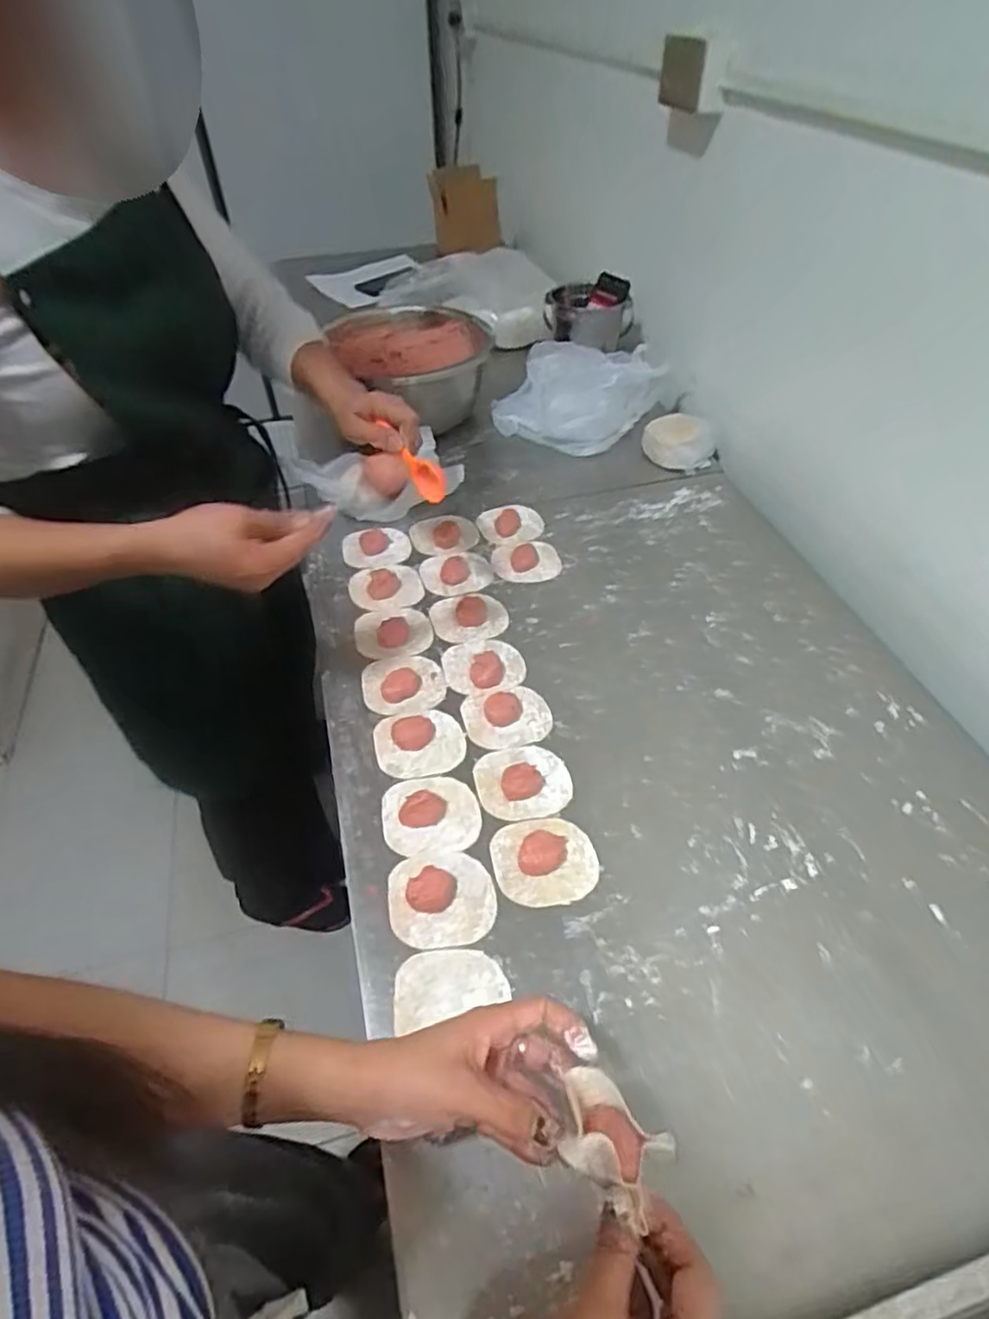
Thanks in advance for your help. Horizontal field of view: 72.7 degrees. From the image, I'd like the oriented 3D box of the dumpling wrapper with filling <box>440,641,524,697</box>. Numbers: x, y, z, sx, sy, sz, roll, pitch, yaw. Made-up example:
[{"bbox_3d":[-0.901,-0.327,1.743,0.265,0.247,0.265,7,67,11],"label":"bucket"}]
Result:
[{"bbox_3d":[-0.011,0.003,0.728,0.087,0.020,0.080,-1,48,1],"label":"dumpling wrapper with filling"}]

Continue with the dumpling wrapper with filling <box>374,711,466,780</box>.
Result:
[{"bbox_3d":[-0.074,0.080,0.662,0.085,0.011,0.077,-13,49,-10],"label":"dumpling wrapper with filling"}]

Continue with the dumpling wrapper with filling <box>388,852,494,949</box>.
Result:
[{"bbox_3d":[-0.044,0.193,0.551,0.085,0.018,0.078,-9,49,-7],"label":"dumpling wrapper with filling"}]

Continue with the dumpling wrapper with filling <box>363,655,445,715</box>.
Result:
[{"bbox_3d":[-0.097,0.023,0.713,0.085,0.014,0.078,-1,48,1],"label":"dumpling wrapper with filling"}]

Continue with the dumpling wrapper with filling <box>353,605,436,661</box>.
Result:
[{"bbox_3d":[-0.116,-0.034,0.765,0.087,0.014,0.081,-6,48,-4],"label":"dumpling wrapper with filling"}]

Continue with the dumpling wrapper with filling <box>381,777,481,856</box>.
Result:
[{"bbox_3d":[-0.058,0.136,0.604,0.086,0.023,0.076,-5,48,-3],"label":"dumpling wrapper with filling"}]

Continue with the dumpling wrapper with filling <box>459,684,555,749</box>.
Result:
[{"bbox_3d":[0.013,0.055,0.684,0.087,0.017,0.069,-10,49,-8],"label":"dumpling wrapper with filling"}]

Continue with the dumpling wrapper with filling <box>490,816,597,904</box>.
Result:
[{"bbox_3d":[0.043,0.170,0.577,0.087,0.015,0.077,-9,49,-7],"label":"dumpling wrapper with filling"}]

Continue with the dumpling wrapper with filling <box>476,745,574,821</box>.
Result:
[{"bbox_3d":[0.027,0.106,0.626,0.087,0.028,0.077,-8,49,-6],"label":"dumpling wrapper with filling"}]

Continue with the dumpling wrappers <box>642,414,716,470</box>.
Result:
[{"bbox_3d":[0.277,-0.326,1.011,0.107,0.045,0.093,12,50,12],"label":"dumpling wrappers"}]

